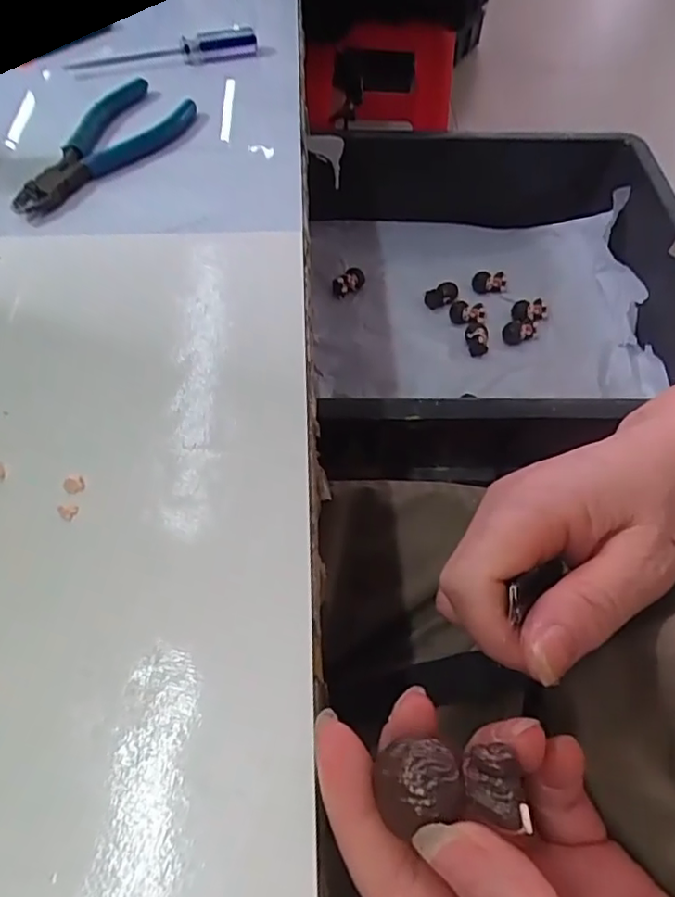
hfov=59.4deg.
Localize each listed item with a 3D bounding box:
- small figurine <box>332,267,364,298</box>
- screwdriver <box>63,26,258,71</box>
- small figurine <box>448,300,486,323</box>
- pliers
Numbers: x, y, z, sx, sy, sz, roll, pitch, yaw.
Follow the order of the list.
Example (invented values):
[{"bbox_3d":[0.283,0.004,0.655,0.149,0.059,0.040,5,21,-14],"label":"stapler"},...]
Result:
[{"bbox_3d":[0.012,-0.196,0.698,0.024,0.015,0.047,38,64,21],"label":"small figurine"},{"bbox_3d":[-0.114,-0.258,0.388,0.122,0.020,0.017,-10,58,-7],"label":"screwdriver"},{"bbox_3d":[0.149,-0.158,0.682,0.040,0.015,0.027,7,57,4],"label":"small figurine"},{"bbox_3d":[-0.132,-0.166,0.327,0.051,0.014,0.126,25,60,15],"label":"pliers"}]

